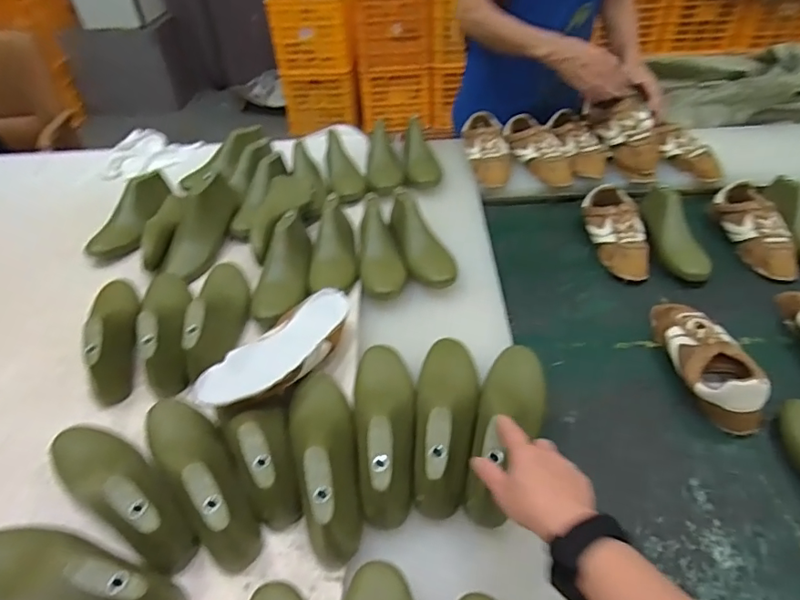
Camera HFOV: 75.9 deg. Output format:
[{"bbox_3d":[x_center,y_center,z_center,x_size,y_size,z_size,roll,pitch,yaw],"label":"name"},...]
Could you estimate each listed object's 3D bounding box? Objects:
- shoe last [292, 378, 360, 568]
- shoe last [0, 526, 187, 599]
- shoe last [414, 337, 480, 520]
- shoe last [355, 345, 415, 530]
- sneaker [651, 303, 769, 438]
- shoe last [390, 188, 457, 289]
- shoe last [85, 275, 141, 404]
[{"bbox_3d":[-0.090,0.167,0.600,0.077,0.086,0.242,-13,44,-10],"label":"shoe last"},{"bbox_3d":[-0.337,0.268,0.507,0.239,0.078,0.078,9,44,14],"label":"shoe last"},{"bbox_3d":[0.058,0.133,0.636,0.079,0.089,0.247,1,43,6],"label":"shoe last"},{"bbox_3d":[-0.021,0.137,0.623,0.076,0.077,0.248,-3,43,1],"label":"shoe last"},{"bbox_3d":[0.449,0.073,0.756,0.092,0.071,0.243,0,43,4],"label":"sneaker"},{"bbox_3d":[0.036,-0.114,0.900,0.085,0.069,0.220,-10,43,-7],"label":"shoe last"},{"bbox_3d":[-0.443,0.037,0.786,0.076,0.086,0.246,-20,45,-16],"label":"shoe last"}]

